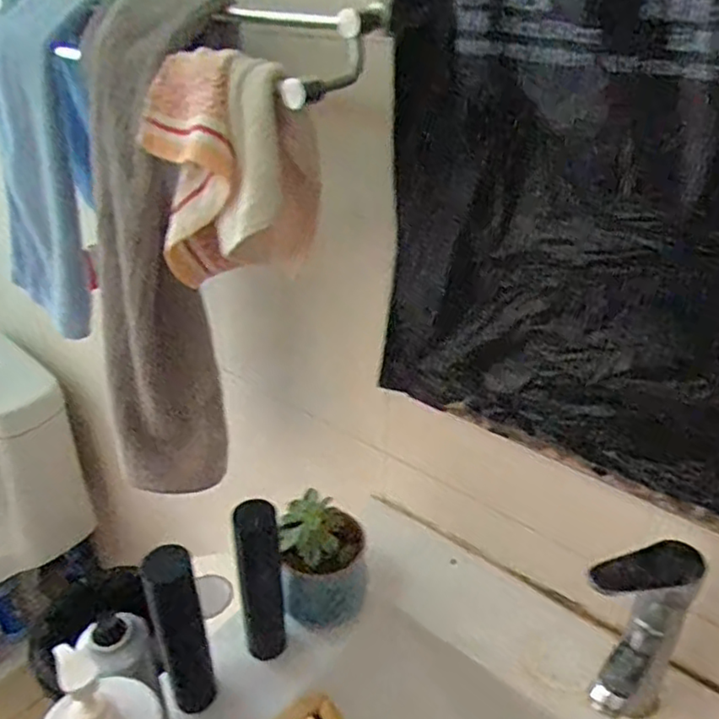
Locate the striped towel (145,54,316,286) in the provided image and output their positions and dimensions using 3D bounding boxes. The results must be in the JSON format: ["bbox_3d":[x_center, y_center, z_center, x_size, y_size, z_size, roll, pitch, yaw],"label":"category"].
[{"bbox_3d":[-0.107,-0.153,0.577,0.142,0.201,0.095,-4,32,-7],"label":"striped towel"}]

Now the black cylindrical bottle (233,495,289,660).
[{"bbox_3d":[-0.093,0.210,0.632,0.039,0.176,0.036,-2,32,-4],"label":"black cylindrical bottle"}]

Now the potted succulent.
[{"bbox_3d":[-0.035,0.208,0.690,0.085,0.118,0.080,-1,32,1],"label":"potted succulent"}]

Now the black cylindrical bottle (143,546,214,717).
[{"bbox_3d":[-0.153,0.242,0.583,0.042,0.178,0.046,-10,33,-16],"label":"black cylindrical bottle"}]

